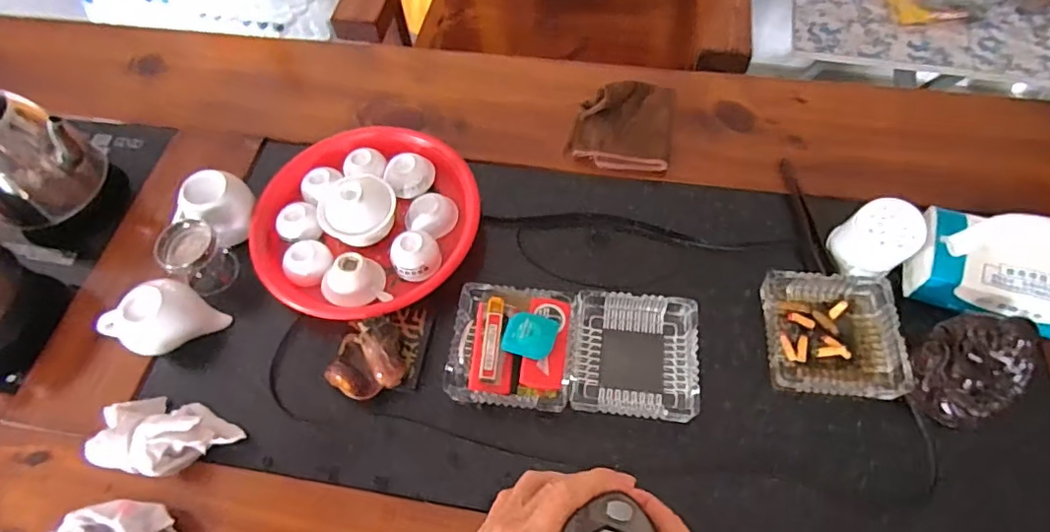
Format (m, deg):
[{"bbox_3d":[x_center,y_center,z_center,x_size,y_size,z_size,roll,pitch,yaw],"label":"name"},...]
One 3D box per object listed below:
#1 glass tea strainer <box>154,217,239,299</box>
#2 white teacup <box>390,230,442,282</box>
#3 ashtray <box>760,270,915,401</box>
[{"bbox_3d":[-0.360,-0.008,0.631,0.065,0.065,0.061,-2,60,3],"label":"glass tea strainer"},{"bbox_3d":[-0.120,-0.010,0.633,0.051,0.035,0.048,-2,60,3],"label":"white teacup"},{"bbox_3d":[0.305,0.067,0.568,0.121,0.033,0.122,4,60,7],"label":"ashtray"}]

